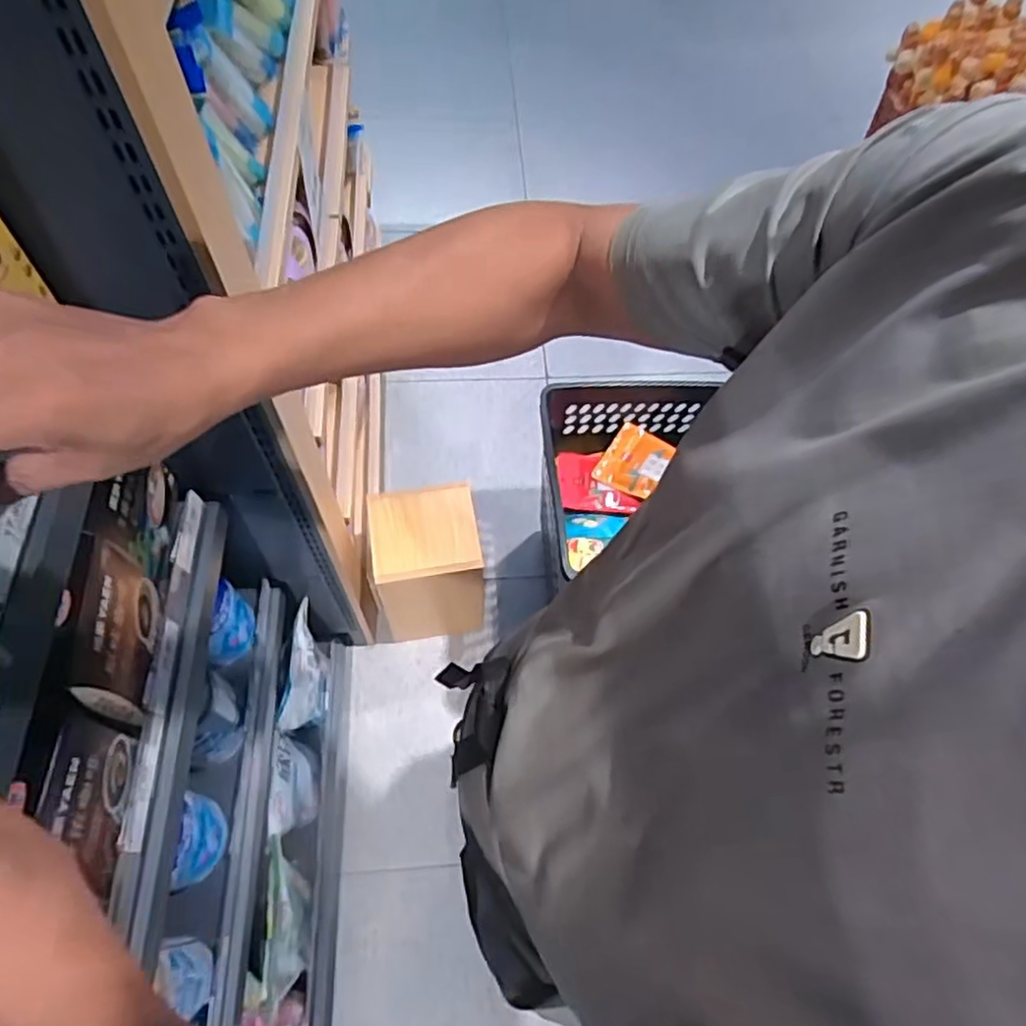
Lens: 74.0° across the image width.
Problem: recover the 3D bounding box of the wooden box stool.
[{"bbox_3d":[-0.176,0.109,1.425,0.212,0.328,0.197,-6,62,-6],"label":"wooden box stool"}]

